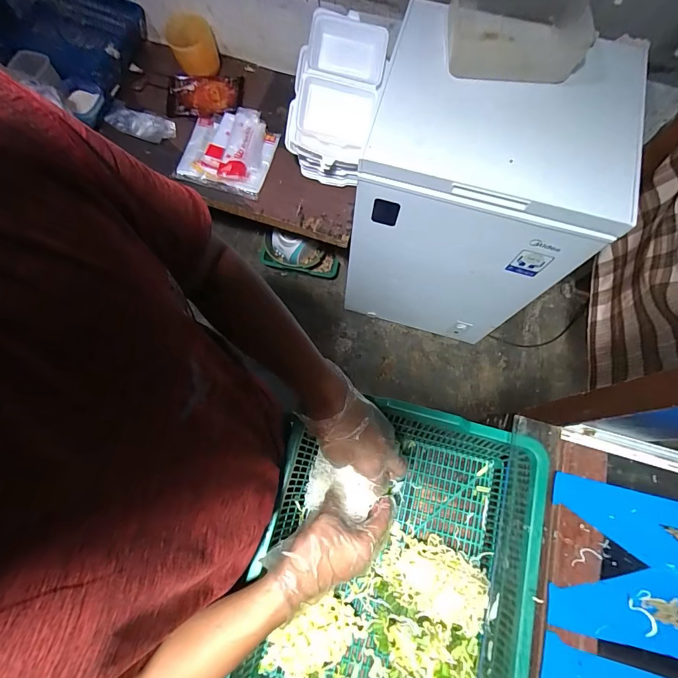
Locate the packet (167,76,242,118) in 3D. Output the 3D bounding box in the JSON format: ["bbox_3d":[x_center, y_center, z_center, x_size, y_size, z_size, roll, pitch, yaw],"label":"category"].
[{"bbox_3d":[-0.405,-0.724,1.123,0.228,0.032,0.147,-8,74,-2],"label":"packet"}]

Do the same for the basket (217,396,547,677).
[{"bbox_3d":[0.061,0.284,0.454,0.282,0.129,0.389,15,75,5],"label":"basket"}]

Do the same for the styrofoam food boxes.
[{"bbox_3d":[-0.007,-0.583,0.965,0.204,0.255,0.280,12,74,4],"label":"styrofoam food boxes"}]

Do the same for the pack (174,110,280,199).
[{"bbox_3d":[-0.317,-0.541,1.084,0.241,0.040,0.237,13,80,3],"label":"pack"}]

